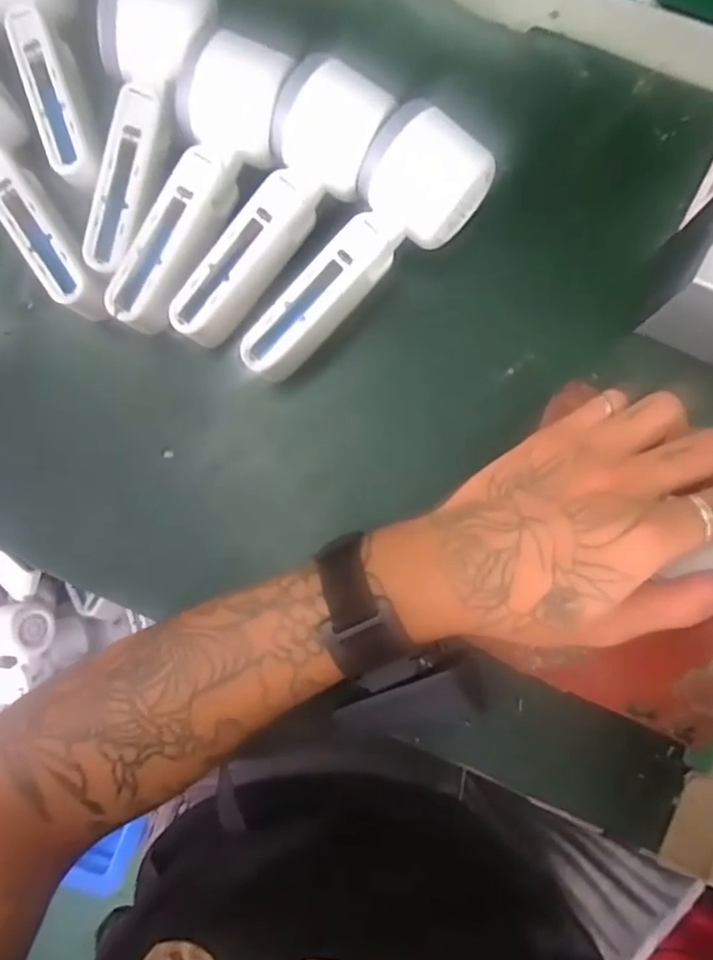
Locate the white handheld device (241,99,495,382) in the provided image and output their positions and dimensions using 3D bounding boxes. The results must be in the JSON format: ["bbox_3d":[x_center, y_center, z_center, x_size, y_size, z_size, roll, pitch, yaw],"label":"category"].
[{"bbox_3d":[0.003,-0.118,0.348,0.058,0.048,0.163,40,90,6],"label":"white handheld device"}]

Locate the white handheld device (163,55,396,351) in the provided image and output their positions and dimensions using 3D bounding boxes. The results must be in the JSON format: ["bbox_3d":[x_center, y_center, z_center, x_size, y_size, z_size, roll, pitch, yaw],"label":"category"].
[{"bbox_3d":[-0.043,-0.144,0.351,0.054,0.046,0.165,35,90,6],"label":"white handheld device"}]

